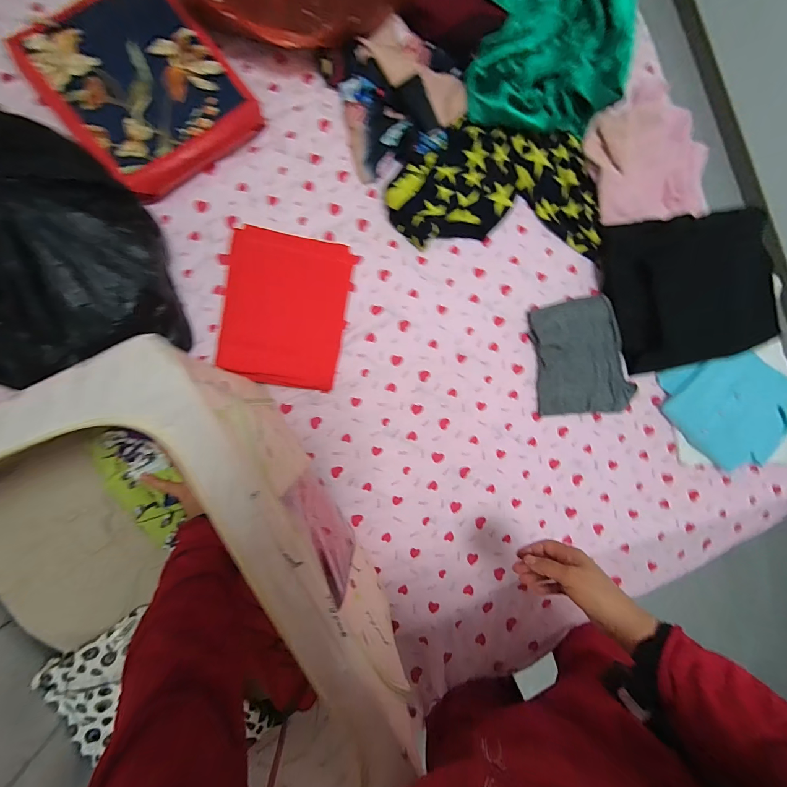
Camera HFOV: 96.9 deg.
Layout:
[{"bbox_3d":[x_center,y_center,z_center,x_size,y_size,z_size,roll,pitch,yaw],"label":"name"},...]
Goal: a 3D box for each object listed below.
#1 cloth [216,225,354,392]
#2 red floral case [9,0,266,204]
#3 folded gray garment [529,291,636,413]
[{"bbox_3d":[-0.186,-0.146,0.605,0.198,0.017,0.256,9,88,-8],"label":"cloth"},{"bbox_3d":[-0.400,-0.496,0.563,0.263,0.045,0.297,-42,95,-7],"label":"red floral case"},{"bbox_3d":[0.364,-0.071,0.675,0.176,0.037,0.219,-8,91,-9],"label":"folded gray garment"}]

